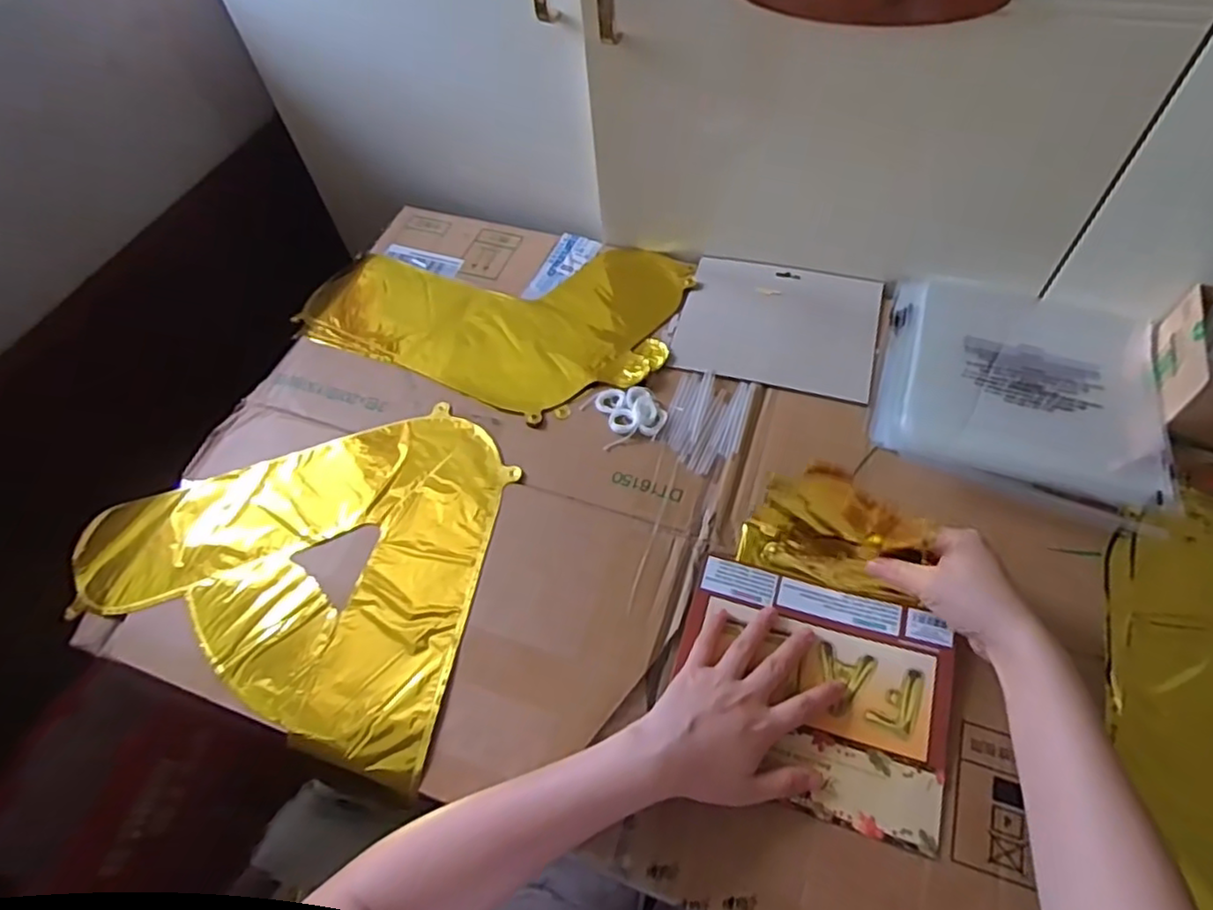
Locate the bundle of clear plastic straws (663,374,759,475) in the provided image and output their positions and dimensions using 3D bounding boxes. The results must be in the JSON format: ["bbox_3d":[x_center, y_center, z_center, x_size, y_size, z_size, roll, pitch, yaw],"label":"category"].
[{"bbox_3d":[0.093,-0.032,0.625,0.069,0.005,0.107,14,60,13],"label":"bundle of clear plastic straws"}]

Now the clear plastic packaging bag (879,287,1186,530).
[{"bbox_3d":[0.376,-0.066,0.612,0.232,0.022,0.232,15,60,14],"label":"clear plastic packaging bag"}]

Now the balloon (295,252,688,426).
[{"bbox_3d":[-0.132,-0.175,0.734,0.388,0.004,0.247,21,62,17],"label":"balloon"}]

